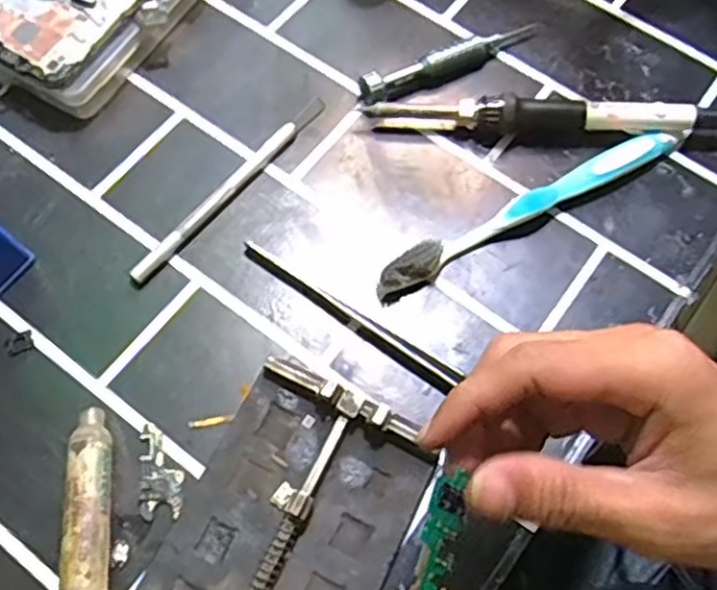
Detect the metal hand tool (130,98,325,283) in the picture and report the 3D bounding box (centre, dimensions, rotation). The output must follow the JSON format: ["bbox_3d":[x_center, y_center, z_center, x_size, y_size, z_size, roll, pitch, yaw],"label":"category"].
[{"bbox_3d":[-0.065,-0.057,0.386,0.009,0.008,0.138,37,70,14],"label":"metal hand tool"}]

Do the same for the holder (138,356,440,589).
[{"bbox_3d":[-0.029,0.098,0.310,0.087,0.021,0.125,24,67,9],"label":"holder"}]

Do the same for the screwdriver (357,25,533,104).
[{"bbox_3d":[0.053,-0.131,0.415,0.113,0.018,0.015,-25,69,-12],"label":"screwdriver"}]

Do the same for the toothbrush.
[{"bbox_3d":[0.088,-0.044,0.377,0.180,0.019,0.015,-27,69,-13],"label":"toothbrush"}]

